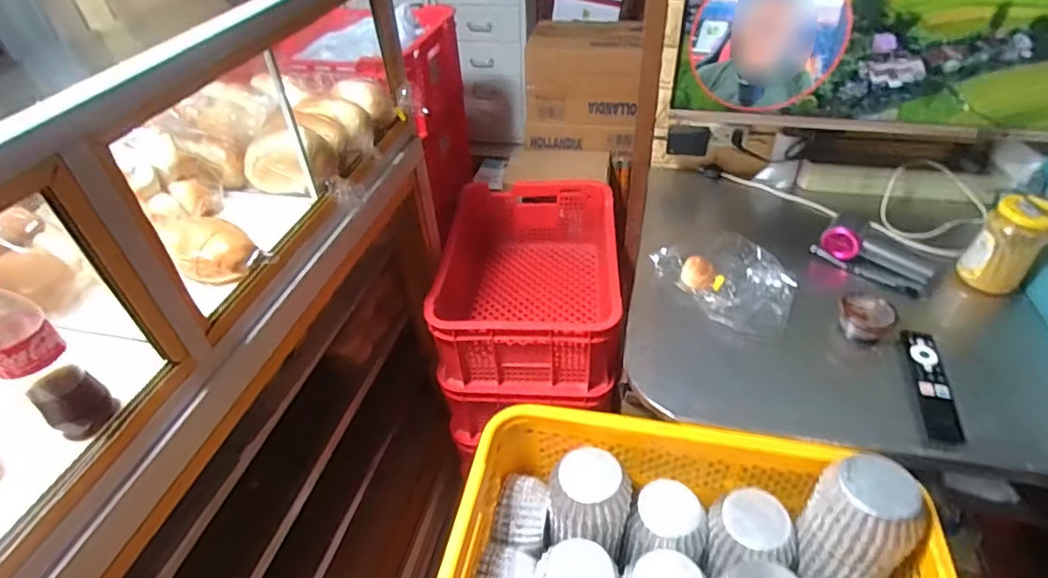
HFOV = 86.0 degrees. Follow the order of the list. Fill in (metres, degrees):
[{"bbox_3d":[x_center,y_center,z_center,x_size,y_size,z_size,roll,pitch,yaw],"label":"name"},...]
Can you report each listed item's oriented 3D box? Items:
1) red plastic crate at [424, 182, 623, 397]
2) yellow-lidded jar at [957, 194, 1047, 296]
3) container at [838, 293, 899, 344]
[{"bbox_3d":[0.013,-0.030,1.273,0.373,0.187,0.517,1,41,5],"label":"red plastic crate"},{"bbox_3d":[0.702,-0.065,0.815,0.067,0.128,0.074,-32,48,-28],"label":"yellow-lidded jar"},{"bbox_3d":[0.478,0.043,0.790,0.071,0.046,0.059,31,52,33],"label":"container"}]

